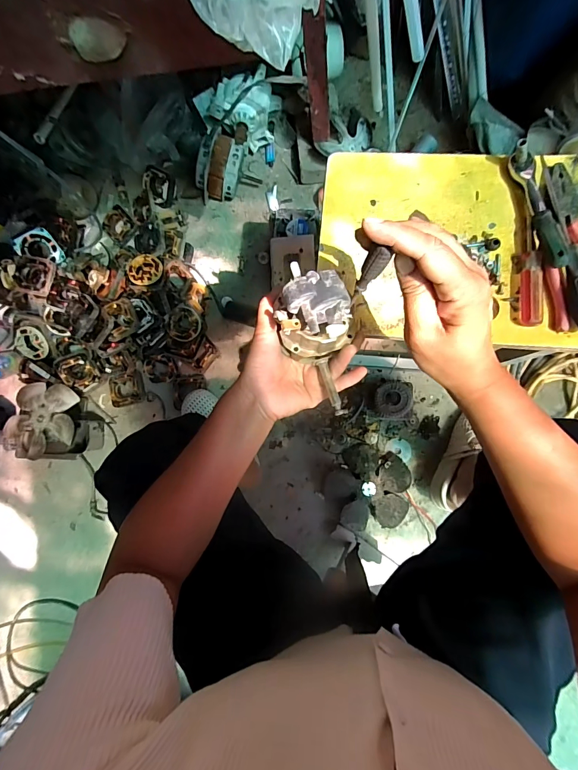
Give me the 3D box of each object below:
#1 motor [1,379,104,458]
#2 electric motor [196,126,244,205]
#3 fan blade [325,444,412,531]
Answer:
[{"bbox_3d":[-0.592,0.091,0.894,0.238,0.077,0.181,0,83,6],"label":"motor"},{"bbox_3d":[-0.161,-0.522,0.892,0.091,0.138,0.126,33,88,9],"label":"electric motor"},{"bbox_3d":[0.186,0.240,0.822,0.180,0.032,0.183,-1,83,6],"label":"fan blade"}]

